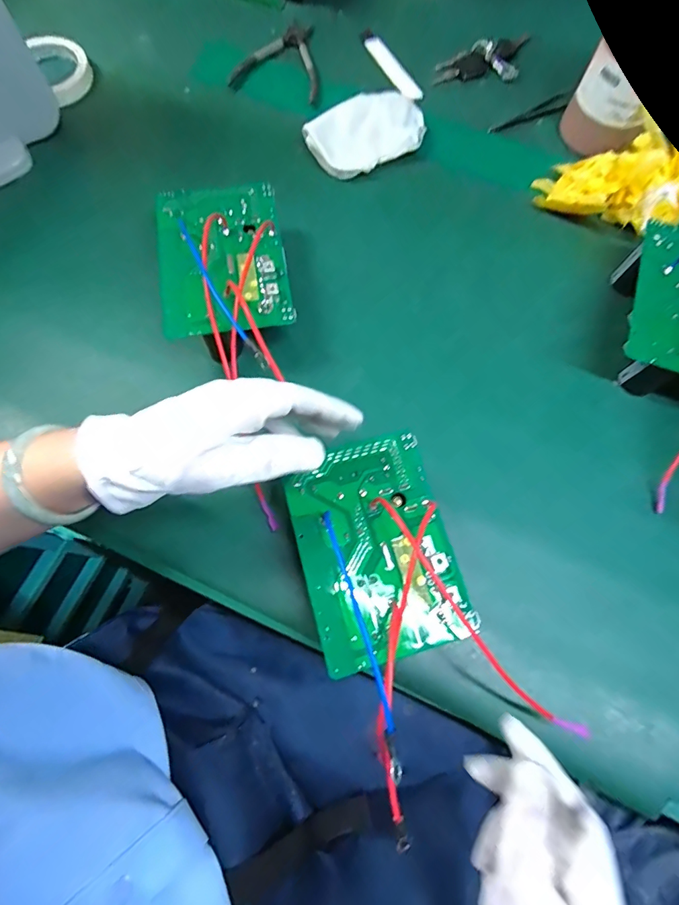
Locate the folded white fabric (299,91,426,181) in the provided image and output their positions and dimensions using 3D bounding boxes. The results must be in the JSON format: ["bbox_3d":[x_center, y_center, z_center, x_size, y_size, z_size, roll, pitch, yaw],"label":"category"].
[{"bbox_3d":[0.031,-0.359,0.499,0.128,0.024,0.080,-27,75,-9],"label":"folded white fabric"}]

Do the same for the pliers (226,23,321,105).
[{"bbox_3d":[-0.067,-0.485,0.548,0.108,0.006,0.135,12,73,3],"label":"pliers"}]

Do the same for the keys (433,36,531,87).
[{"bbox_3d":[0.190,-0.495,0.557,0.147,0.016,0.061,-24,75,-8],"label":"keys"}]

